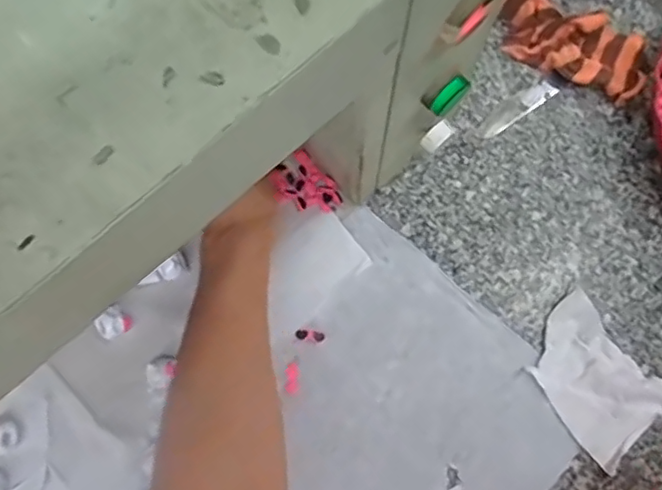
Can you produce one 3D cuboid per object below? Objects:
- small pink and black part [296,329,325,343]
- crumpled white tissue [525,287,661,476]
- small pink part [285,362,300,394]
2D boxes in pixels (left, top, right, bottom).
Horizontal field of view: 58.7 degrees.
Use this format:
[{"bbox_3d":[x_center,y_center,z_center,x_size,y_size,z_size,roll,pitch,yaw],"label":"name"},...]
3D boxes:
[{"bbox_3d":[-0.016,0.072,0.468,0.023,0.004,0.009,7,79,1],"label":"small pink and black part"},{"bbox_3d":[0.205,0.105,0.460,0.079,0.015,0.113,-41,82,-8],"label":"crumpled white tissue"},{"bbox_3d":[-0.030,0.104,0.461,0.010,0.004,0.024,-1,79,-1],"label":"small pink part"}]

